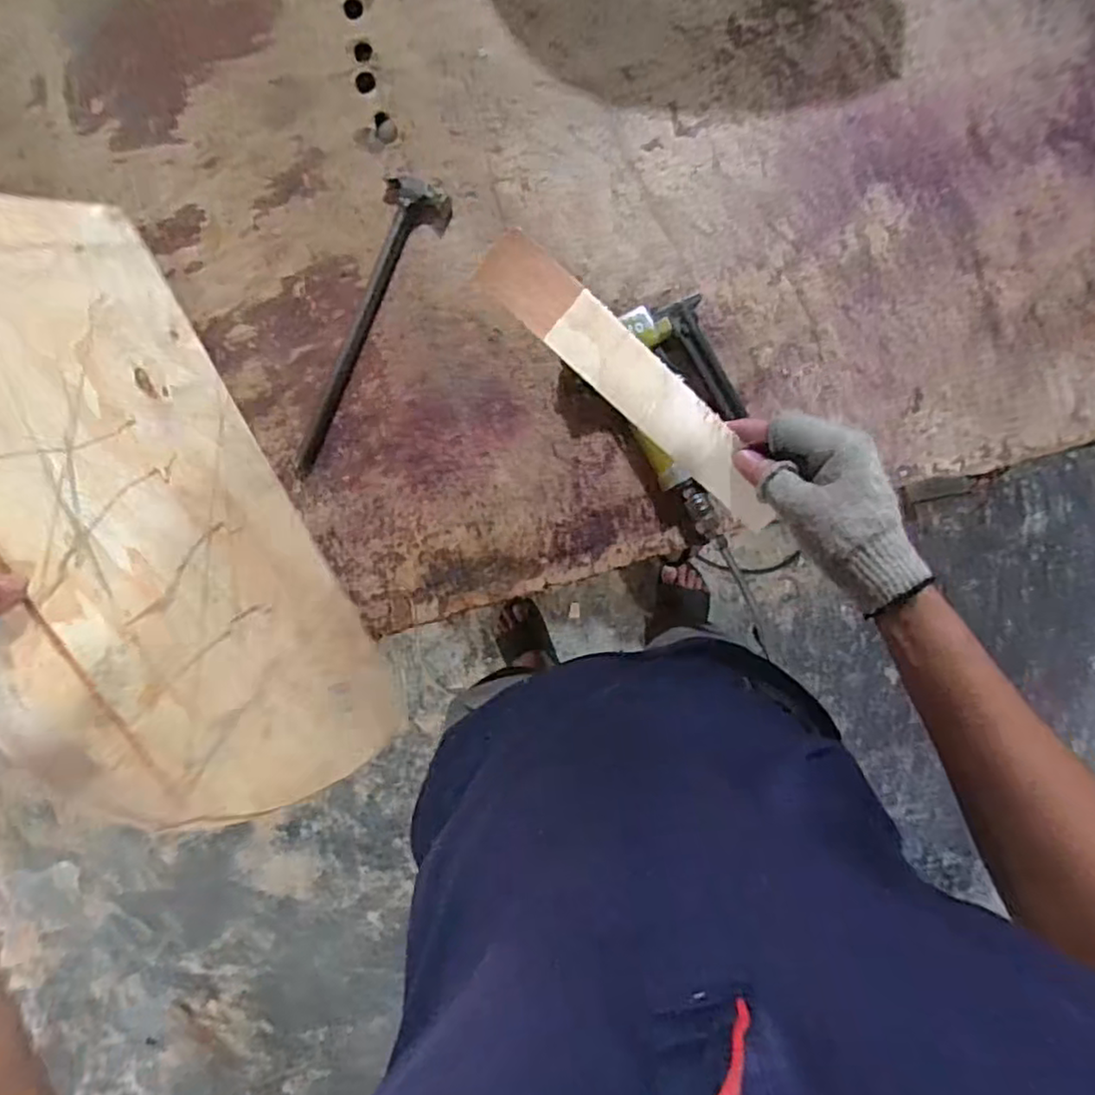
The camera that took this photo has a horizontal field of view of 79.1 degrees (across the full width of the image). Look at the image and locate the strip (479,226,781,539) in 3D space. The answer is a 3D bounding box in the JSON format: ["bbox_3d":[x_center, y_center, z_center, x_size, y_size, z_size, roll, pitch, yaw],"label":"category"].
[{"bbox_3d":[0.064,-0.104,0.436,0.249,0.010,0.041,38,100,-17],"label":"strip"}]

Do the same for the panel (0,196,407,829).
[{"bbox_3d":[-0.268,0.007,0.466,0.029,0.287,0.477,-16,113,16],"label":"panel"}]

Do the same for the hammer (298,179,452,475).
[{"bbox_3d":[-0.177,-0.224,0.666,0.070,0.036,0.296,22,94,5],"label":"hammer"}]

